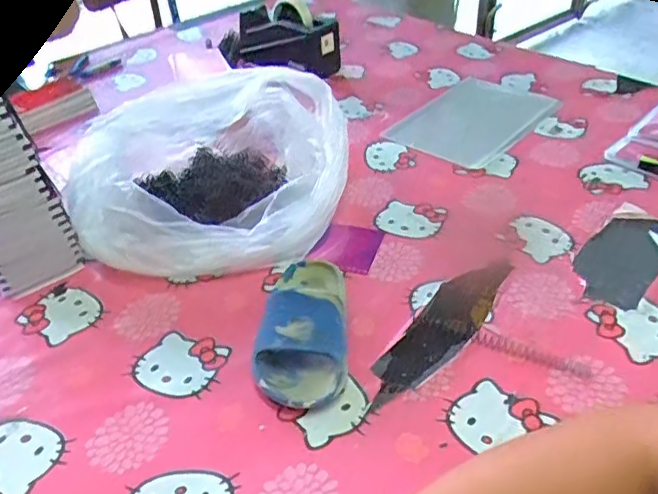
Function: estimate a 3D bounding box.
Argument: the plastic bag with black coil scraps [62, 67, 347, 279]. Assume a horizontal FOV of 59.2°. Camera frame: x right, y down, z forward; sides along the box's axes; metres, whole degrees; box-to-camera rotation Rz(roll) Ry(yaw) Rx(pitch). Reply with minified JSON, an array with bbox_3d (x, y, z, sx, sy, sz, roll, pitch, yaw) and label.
[{"bbox_3d":[-0.127,-0.109,0.719,0.285,0.122,0.314,5,40,12],"label":"plastic bag with black coil scraps"}]

